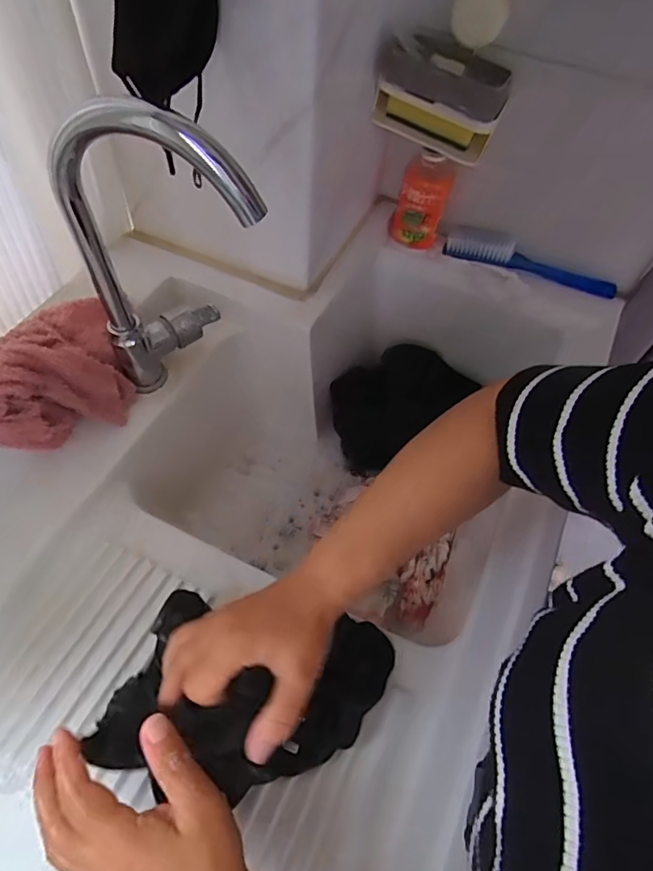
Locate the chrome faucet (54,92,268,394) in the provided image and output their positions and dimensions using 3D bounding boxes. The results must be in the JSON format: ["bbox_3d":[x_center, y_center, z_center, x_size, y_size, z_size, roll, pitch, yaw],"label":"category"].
[{"bbox_3d":[-0.137,-0.131,0.467,0.102,0.309,0.141,-38,68,-23],"label":"chrome faucet"}]

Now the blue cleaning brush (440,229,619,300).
[{"bbox_3d":[0.281,-0.239,0.705,0.232,0.035,0.045,24,60,11],"label":"blue cleaning brush"}]

